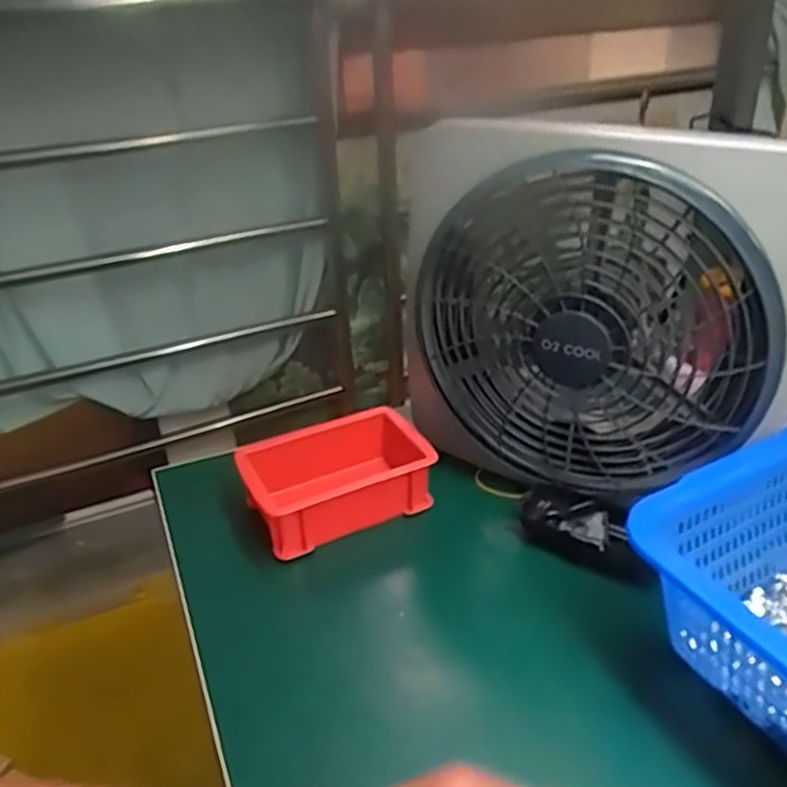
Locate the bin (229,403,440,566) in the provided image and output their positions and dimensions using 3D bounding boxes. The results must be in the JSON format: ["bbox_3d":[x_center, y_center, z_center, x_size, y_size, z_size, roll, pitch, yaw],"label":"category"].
[{"bbox_3d":[-0.045,0.071,0.588,0.148,0.053,0.097,-17,33,-22],"label":"bin"}]

